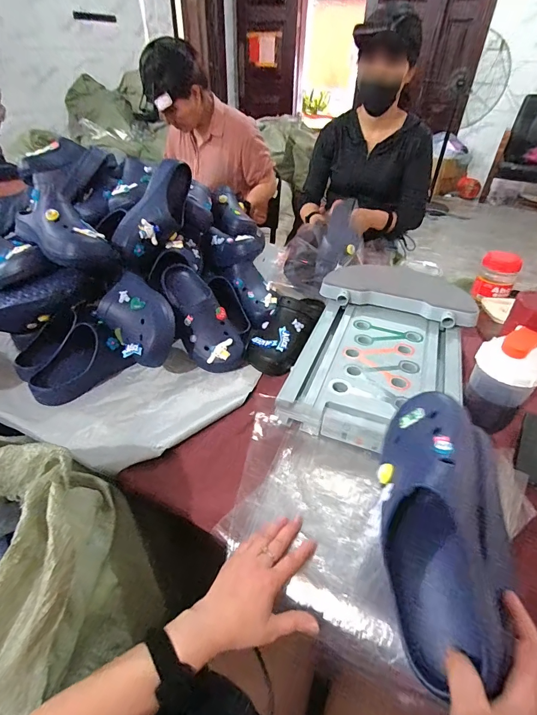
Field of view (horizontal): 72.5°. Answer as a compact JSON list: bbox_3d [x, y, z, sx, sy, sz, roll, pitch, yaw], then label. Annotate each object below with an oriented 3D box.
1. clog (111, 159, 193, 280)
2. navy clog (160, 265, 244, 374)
[{"bbox_3d":[-0.263,-0.326,0.846,0.085,0.100,0.281,19,79,20],"label":"clog"},{"bbox_3d":[-0.141,-0.090,0.763,0.109,0.081,0.258,-22,72,-26],"label":"navy clog"}]

